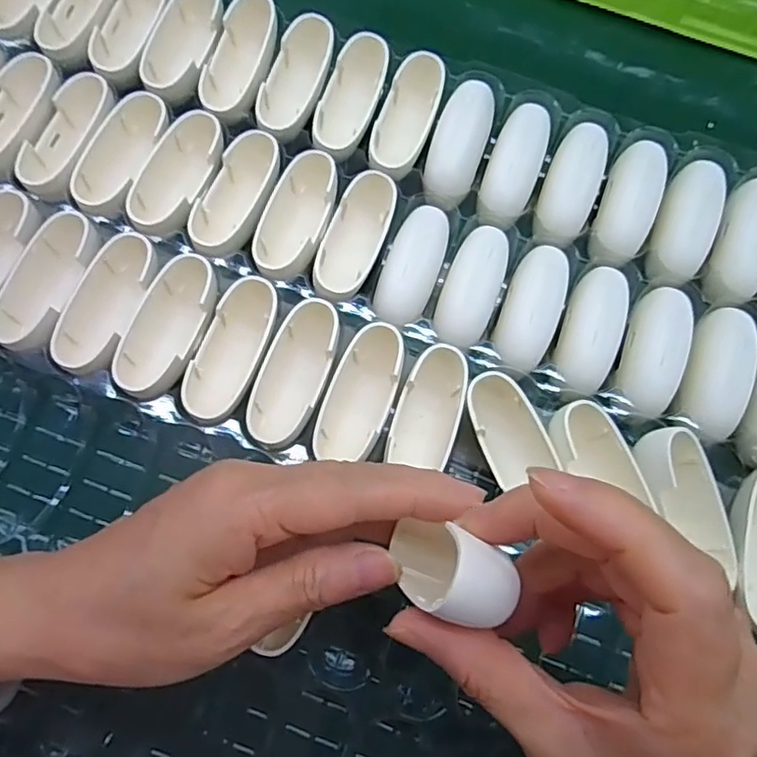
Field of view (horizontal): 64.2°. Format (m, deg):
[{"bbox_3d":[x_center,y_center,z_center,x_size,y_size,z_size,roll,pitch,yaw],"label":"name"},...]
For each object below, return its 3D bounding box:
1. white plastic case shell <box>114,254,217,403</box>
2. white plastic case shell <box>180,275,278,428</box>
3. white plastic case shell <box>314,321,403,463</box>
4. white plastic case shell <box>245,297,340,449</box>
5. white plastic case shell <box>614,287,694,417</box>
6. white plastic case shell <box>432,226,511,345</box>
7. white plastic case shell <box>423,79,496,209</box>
[{"bbox_3d":[-0.096,-0.023,0.278,0.032,0.022,0.071,17,74,3],"label":"white plastic case shell"},{"bbox_3d":[-0.066,-0.012,0.276,0.029,0.022,0.072,17,74,3],"label":"white plastic case shell"},{"bbox_3d":[-0.008,0.006,0.276,0.026,0.023,0.066,20,74,4],"label":"white plastic case shell"},{"bbox_3d":[-0.038,-0.001,0.274,0.028,0.021,0.068,17,74,3],"label":"white plastic case shell"},{"bbox_3d":[0.131,-0.013,0.284,0.028,0.017,0.065,19,74,4],"label":"white plastic case shell"},{"bbox_3d":[0.046,-0.045,0.291,0.026,0.018,0.064,19,74,4],"label":"white plastic case shell"},{"bbox_3d":[0.042,-0.121,0.314,0.027,0.015,0.068,17,74,3],"label":"white plastic case shell"}]

